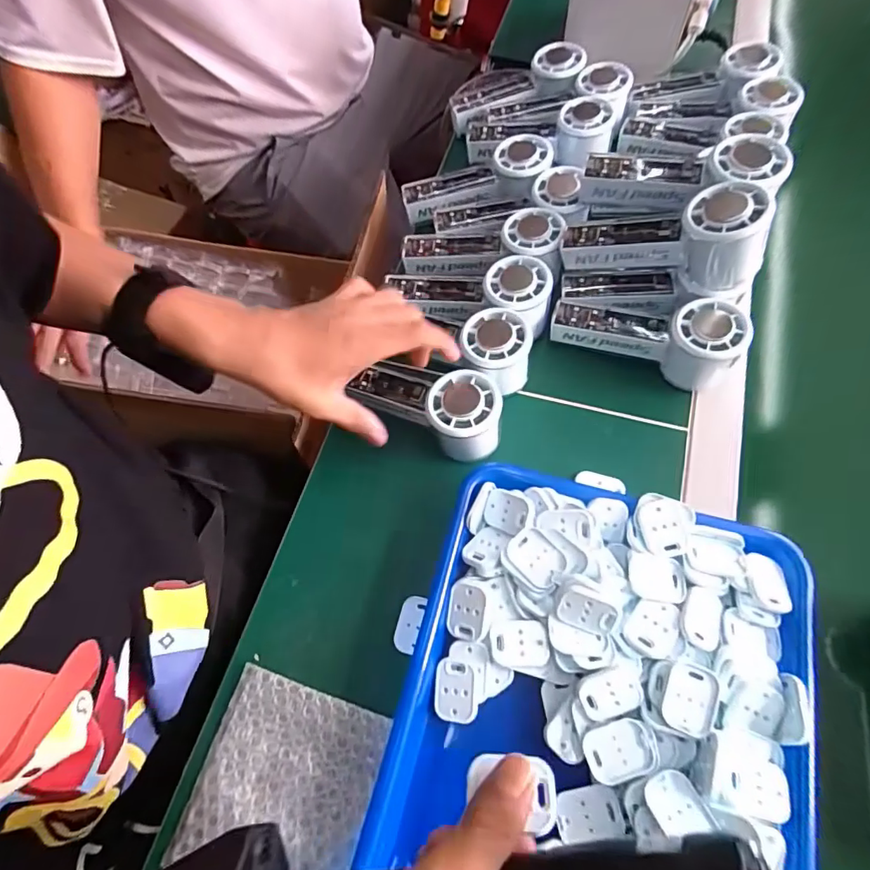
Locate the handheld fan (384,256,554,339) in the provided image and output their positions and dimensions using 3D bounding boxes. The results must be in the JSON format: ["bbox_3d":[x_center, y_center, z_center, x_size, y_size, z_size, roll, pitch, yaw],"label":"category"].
[{"bbox_3d":[0.031,-0.123,0.465,0.150,0.050,0.066,6,66,22],"label":"handheld fan"}]

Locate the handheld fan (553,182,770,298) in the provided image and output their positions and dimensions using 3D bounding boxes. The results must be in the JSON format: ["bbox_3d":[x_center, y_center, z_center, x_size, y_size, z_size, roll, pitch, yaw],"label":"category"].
[{"bbox_3d":[0.185,-0.156,0.420,0.150,0.071,0.049,10,65,31],"label":"handheld fan"}]

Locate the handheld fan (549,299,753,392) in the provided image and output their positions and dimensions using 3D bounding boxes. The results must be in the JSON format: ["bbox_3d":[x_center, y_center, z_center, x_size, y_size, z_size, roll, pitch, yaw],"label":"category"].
[{"bbox_3d":[0.177,-0.089,0.433,0.149,0.063,0.048,20,69,12],"label":"handheld fan"}]

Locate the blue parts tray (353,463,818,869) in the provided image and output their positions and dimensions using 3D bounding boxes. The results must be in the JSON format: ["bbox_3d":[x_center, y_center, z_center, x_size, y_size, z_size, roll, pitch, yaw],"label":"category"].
[{"bbox_3d":[0.099,0.193,0.322,0.244,0.041,0.320,14,68,9],"label":"blue parts tray"}]

